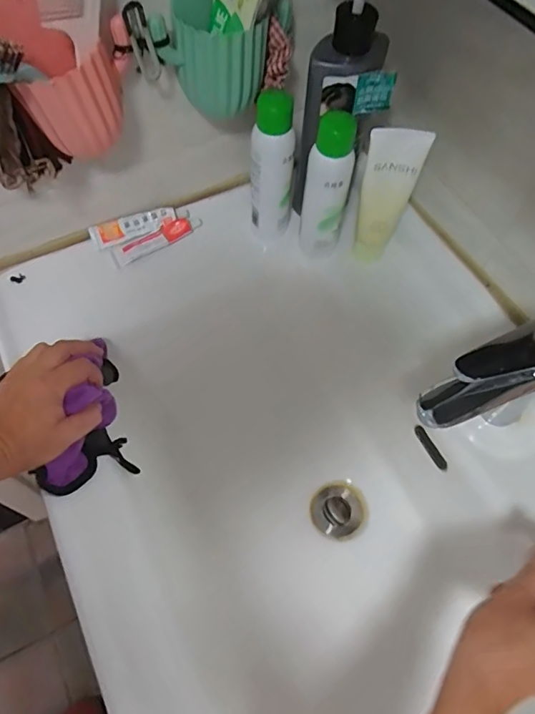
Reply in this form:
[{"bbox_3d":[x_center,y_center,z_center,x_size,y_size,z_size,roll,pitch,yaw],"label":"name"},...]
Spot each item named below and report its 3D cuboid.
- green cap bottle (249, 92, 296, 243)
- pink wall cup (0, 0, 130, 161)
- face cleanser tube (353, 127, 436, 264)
[{"bbox_3d":[0.005,-0.198,0.538,0.045,0.162,0.041,3,61,0],"label":"green cap bottle"},{"bbox_3d":[-0.179,-0.237,0.422,0.130,0.125,0.067,-22,64,-13],"label":"pink wall cup"},{"bbox_3d":[0.123,-0.166,0.525,0.053,0.156,0.033,16,62,7],"label":"face cleanser tube"}]

